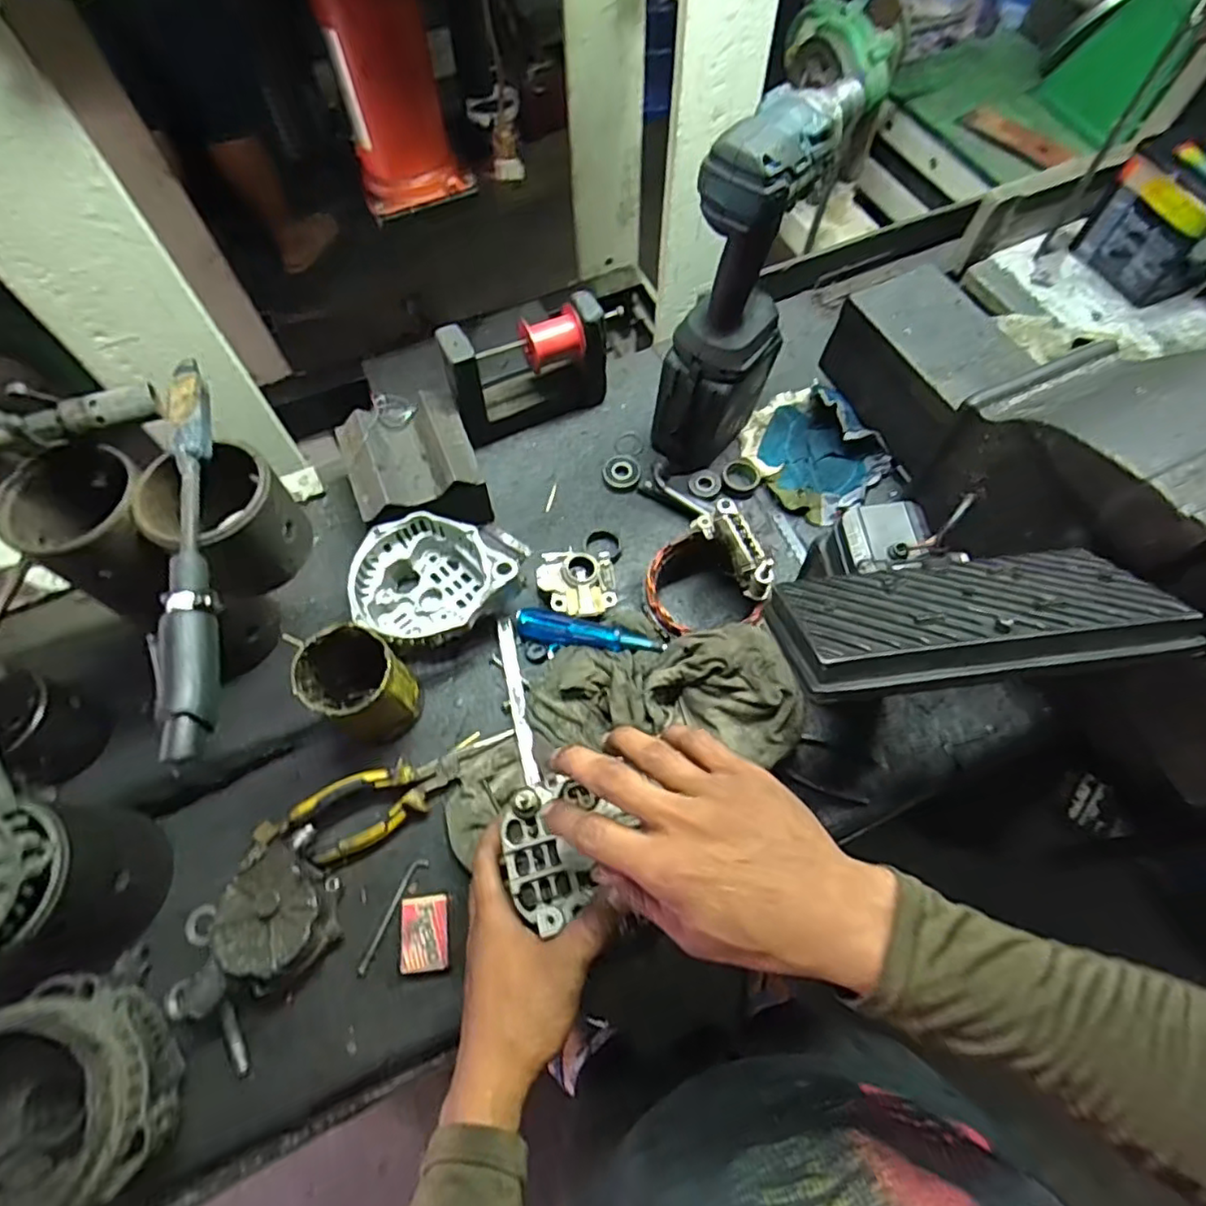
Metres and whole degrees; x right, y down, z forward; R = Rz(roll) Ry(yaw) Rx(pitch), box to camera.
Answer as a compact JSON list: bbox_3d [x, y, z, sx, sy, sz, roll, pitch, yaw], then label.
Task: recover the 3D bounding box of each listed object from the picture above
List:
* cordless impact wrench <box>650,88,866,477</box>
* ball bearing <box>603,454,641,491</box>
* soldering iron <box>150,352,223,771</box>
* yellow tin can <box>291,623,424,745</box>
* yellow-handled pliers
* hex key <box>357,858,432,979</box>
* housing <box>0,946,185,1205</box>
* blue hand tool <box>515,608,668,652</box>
[{"bbox_3d":[0.124,-0.281,0.586,0.089,0.319,0.164,24,67,12],"label":"cordless impact wrench"},{"bbox_3d":[0.020,-0.143,0.701,0.039,0.013,0.040,0,65,1],"label":"ball bearing"},{"bbox_3d":[-0.262,-0.040,0.405,0.031,0.031,0.273,-13,65,-5],"label":"soldering iron"},{"bbox_3d":[-0.208,0.071,0.552,0.089,0.117,0.071,33,69,15],"label":"yellow tin can"},{"bbox_3d":[-0.190,0.169,0.554,0.135,0.031,0.055,-25,67,-11],"label":"yellow-handled pliers"},{"bbox_3d":[-0.176,0.258,0.535,0.013,0.006,0.095,24,67,12],"label":"hex key"},{"bbox_3d":[-0.371,0.333,0.424,0.130,0.123,0.135,0,65,1],"label":"housing"},{"bbox_3d":[-0.014,0.030,0.597,0.143,0.020,0.023,9,64,19],"label":"blue hand tool"}]

